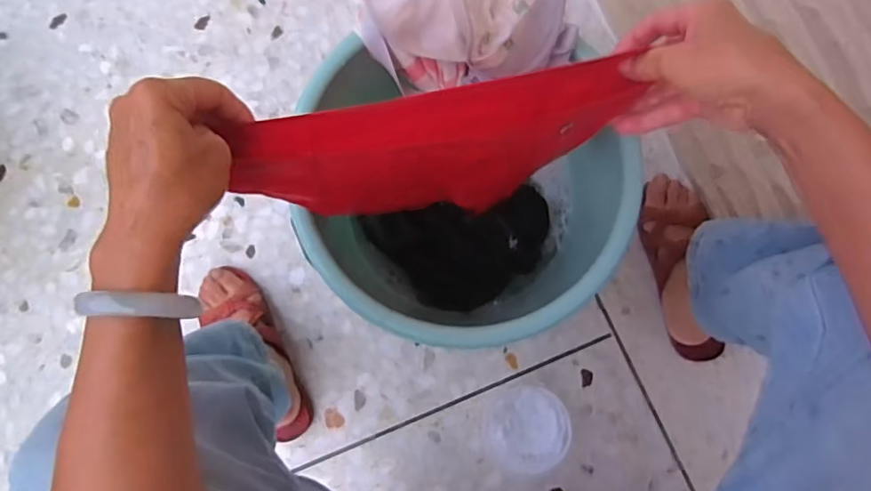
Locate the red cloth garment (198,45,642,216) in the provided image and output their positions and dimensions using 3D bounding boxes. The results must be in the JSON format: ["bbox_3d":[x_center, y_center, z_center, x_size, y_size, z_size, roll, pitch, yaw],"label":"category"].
[{"bbox_3d":[-0.002,-0.065,0.465,0.299,0.167,0.040,-14,62,-17],"label":"red cloth garment"}]

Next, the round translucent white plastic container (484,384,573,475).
[{"bbox_3d":[0.123,0.245,0.747,0.102,0.044,0.103,0,83,1],"label":"round translucent white plastic container"}]

